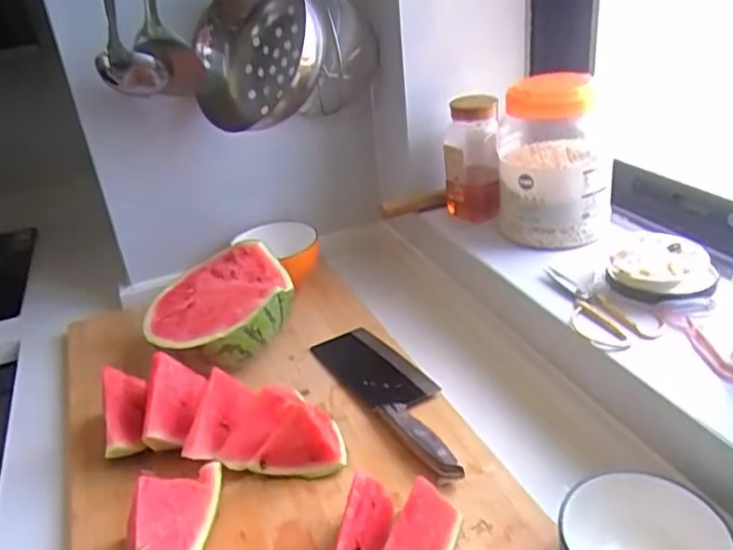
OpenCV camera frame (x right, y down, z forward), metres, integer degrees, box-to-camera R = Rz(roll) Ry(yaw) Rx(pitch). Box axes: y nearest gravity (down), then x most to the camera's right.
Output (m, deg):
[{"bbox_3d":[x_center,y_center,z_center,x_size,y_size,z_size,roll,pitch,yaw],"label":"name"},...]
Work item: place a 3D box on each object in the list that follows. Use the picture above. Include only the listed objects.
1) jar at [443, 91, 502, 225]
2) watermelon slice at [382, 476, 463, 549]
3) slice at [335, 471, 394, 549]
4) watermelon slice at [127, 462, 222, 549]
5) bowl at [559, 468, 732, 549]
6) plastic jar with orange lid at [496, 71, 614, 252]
[{"bbox_3d":[0.146,-0.157,0.890,0.072,0.168,0.067,-2,29,7],"label":"jar"},{"bbox_3d":[0.041,0.217,0.508,0.027,0.072,0.105,13,34,32],"label":"watermelon slice"},{"bbox_3d":[-0.004,0.212,0.509,0.020,0.089,0.097,5,30,20],"label":"slice"},{"bbox_3d":[-0.170,0.216,0.560,0.045,0.072,0.133,-2,29,7],"label":"watermelon slice"},{"bbox_3d":[0.227,0.225,0.511,0.122,0.076,0.118,-5,28,3],"label":"bowl"},{"bbox_3d":[0.238,-0.149,0.810,0.133,0.192,0.147,0,29,12],"label":"plastic jar with orange lid"}]

